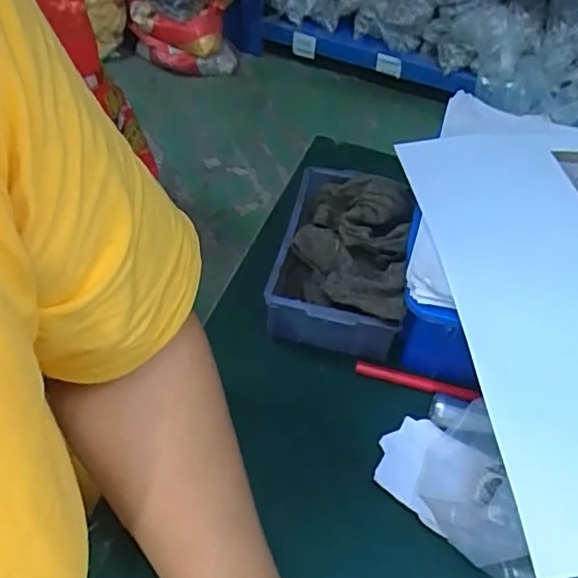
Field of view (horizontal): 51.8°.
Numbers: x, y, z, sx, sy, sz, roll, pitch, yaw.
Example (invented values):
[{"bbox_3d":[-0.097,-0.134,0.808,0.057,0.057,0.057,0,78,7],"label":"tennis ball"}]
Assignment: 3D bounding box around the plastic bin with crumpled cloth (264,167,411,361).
[{"bbox_3d":[0.041,-0.024,0.441,0.087,0.069,0.139,12,52,6],"label":"plastic bin with crumpled cloth"}]

